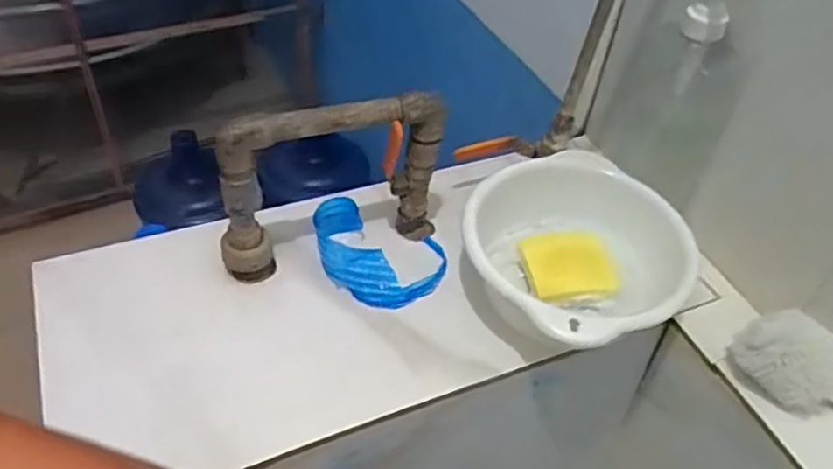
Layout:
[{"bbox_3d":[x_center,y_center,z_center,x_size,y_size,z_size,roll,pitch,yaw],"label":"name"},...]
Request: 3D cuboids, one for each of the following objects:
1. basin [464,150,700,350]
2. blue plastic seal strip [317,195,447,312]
[{"bbox_3d":[0.134,0.021,0.604,0.173,0.081,0.195,-19,50,-22],"label":"basin"},{"bbox_3d":[-0.038,0.019,0.640,0.130,0.038,0.091,13,46,7],"label":"blue plastic seal strip"}]

